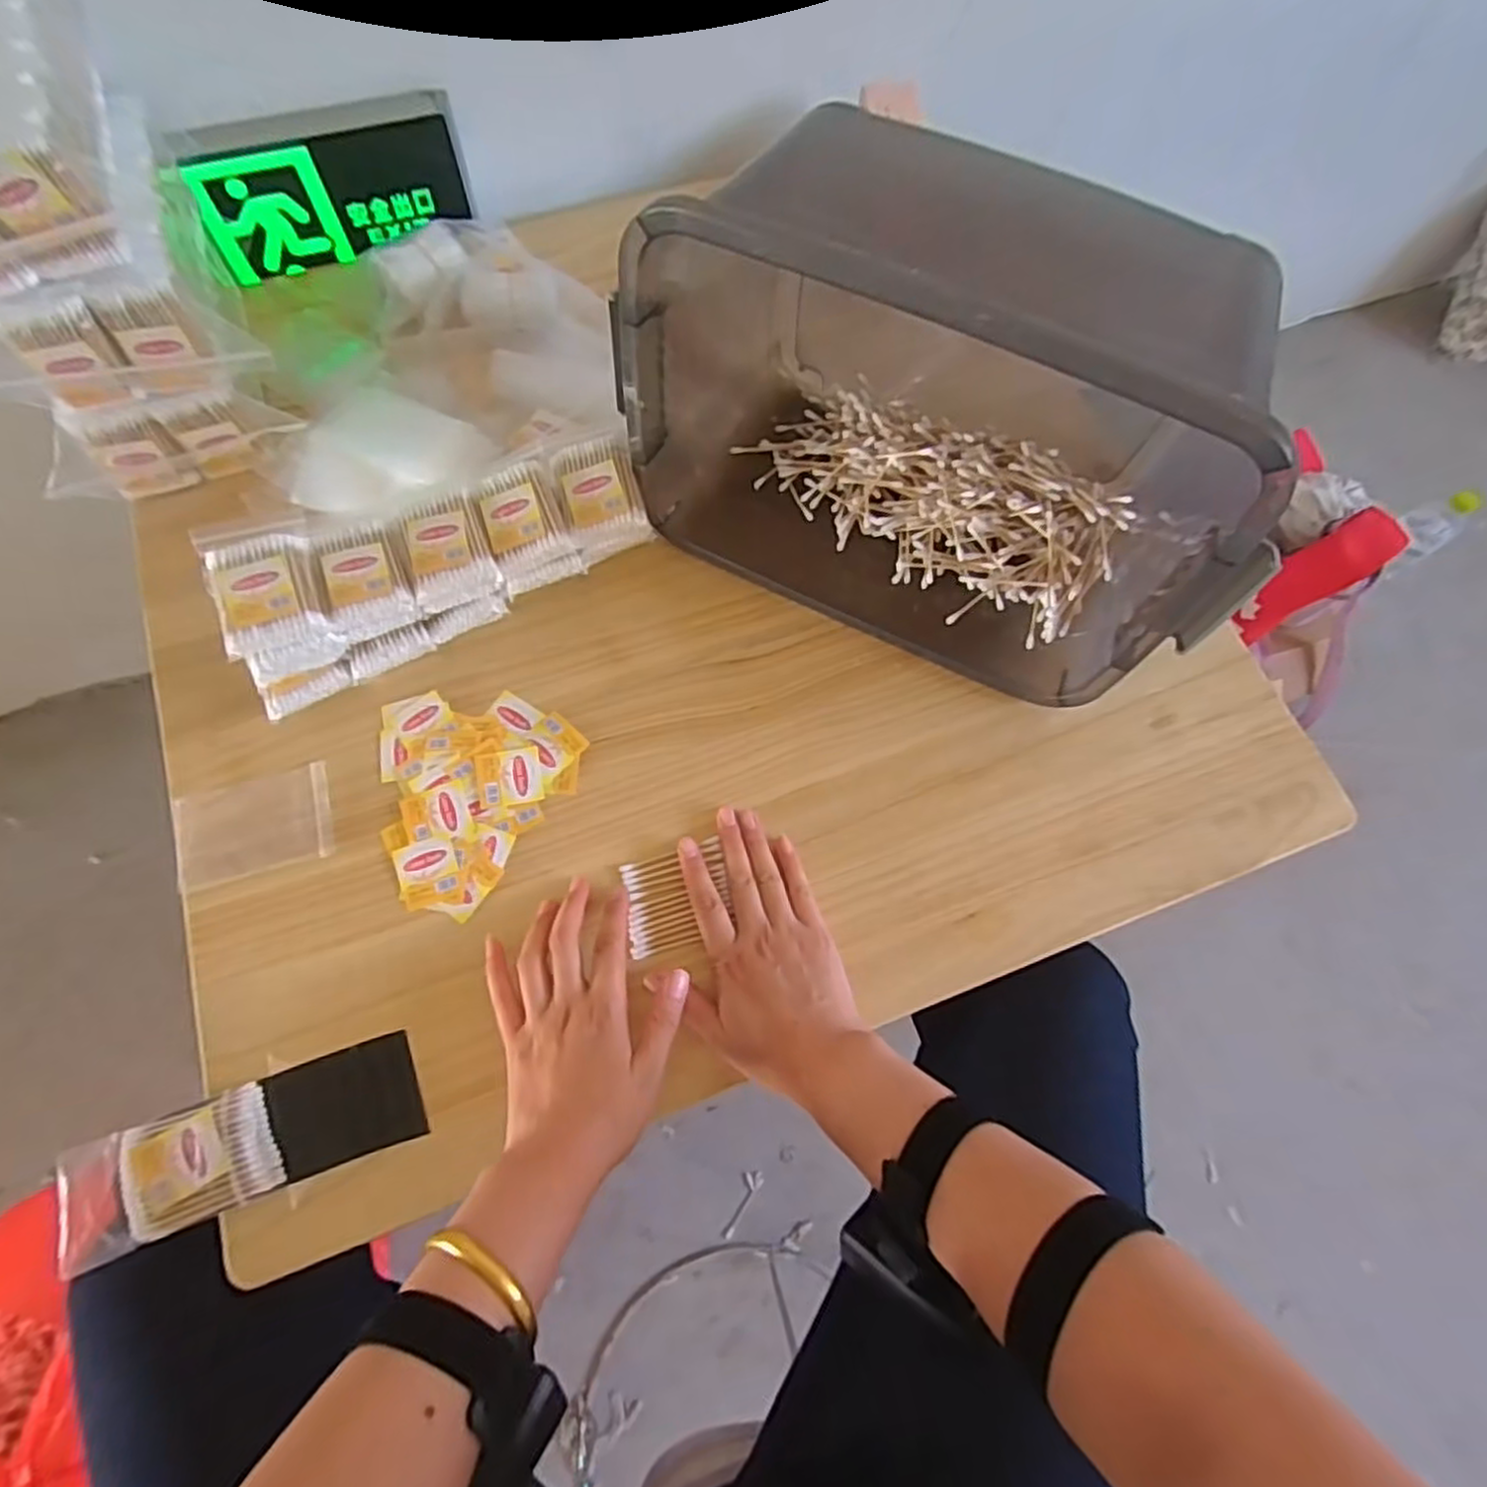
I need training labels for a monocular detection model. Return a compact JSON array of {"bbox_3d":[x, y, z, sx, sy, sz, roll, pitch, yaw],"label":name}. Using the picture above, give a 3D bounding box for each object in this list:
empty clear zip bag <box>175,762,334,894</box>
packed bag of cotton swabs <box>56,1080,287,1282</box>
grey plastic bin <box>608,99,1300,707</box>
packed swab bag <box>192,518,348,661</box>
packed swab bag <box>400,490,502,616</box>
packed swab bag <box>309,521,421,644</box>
[{"bbox_3d":[-0.333,0.055,0.513,0.098,0.010,0.066,-14,70,-7],"label":"empty clear zip bag"},{"bbox_3d":[-0.329,0.246,0.435,0.110,0.024,0.063,-20,71,-9],"label":"packed bag of cotton swabs"},{"bbox_3d":[0.138,-0.231,0.494,0.408,0.246,0.239,25,70,7],"label":"grey plastic bin"},{"bbox_3d":[-0.312,-0.104,0.494,0.063,0.030,0.092,-19,71,-9],"label":"packed swab bag"},{"bbox_3d":[-0.206,-0.134,0.527,0.055,0.032,0.069,-19,71,-9],"label":"packed swab bag"},{"bbox_3d":[-0.259,-0.113,0.519,0.055,0.029,0.072,-23,71,-10],"label":"packed swab bag"}]

